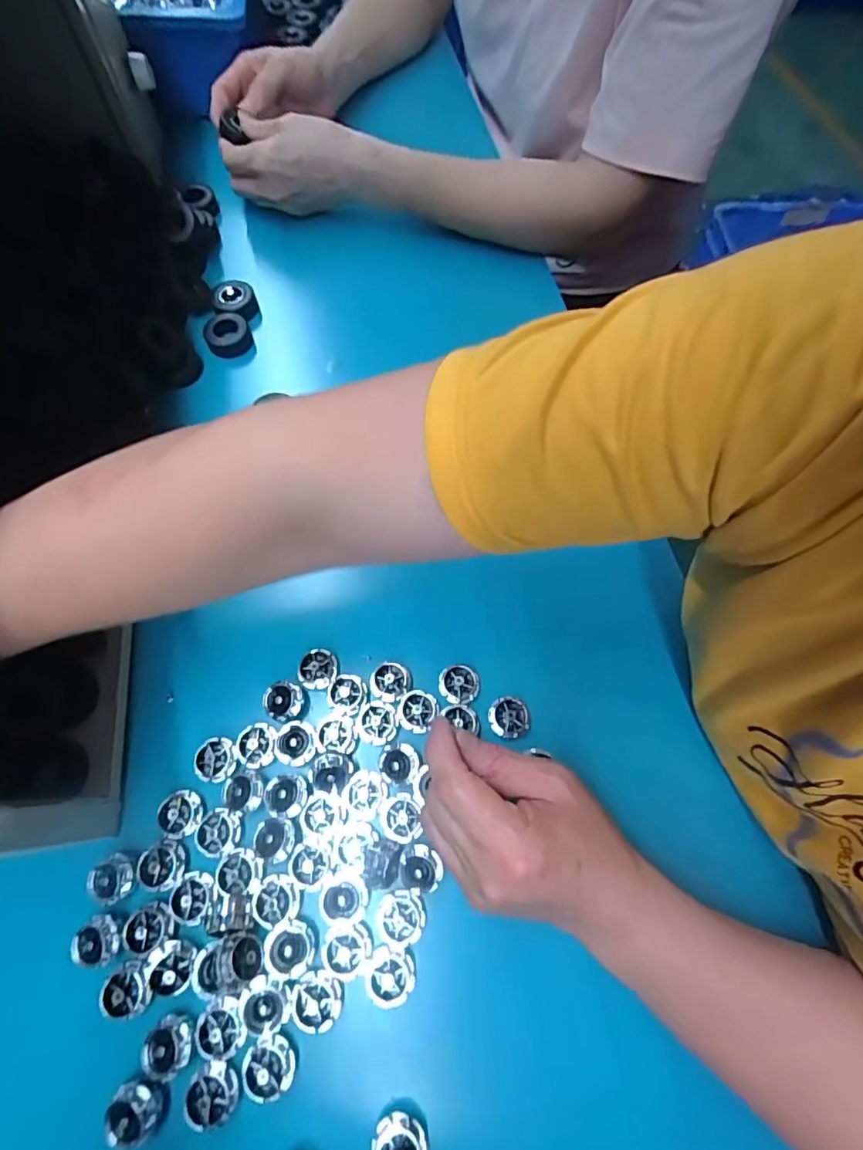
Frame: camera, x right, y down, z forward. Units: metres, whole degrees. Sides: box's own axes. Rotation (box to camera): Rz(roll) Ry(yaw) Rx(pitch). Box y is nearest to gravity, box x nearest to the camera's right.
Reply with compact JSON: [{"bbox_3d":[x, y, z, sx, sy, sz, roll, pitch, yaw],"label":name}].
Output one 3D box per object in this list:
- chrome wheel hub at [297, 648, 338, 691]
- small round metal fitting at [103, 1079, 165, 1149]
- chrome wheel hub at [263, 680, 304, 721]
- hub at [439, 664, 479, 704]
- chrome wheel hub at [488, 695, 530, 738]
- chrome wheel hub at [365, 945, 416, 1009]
[{"bbox_3d":[-0.074,0.060,0.342,0.024,0.004,0.026,-1,66,-3],"label":"chrome wheel hub"},{"bbox_3d":[-0.142,0.258,0.253,0.023,0.007,0.024,1,66,-2],"label":"small round metal fitting"},{"bbox_3d":[-0.092,0.078,0.329,0.023,0.008,0.022,1,66,-2],"label":"chrome wheel hub"},{"bbox_3d":[0.018,0.068,0.333,0.025,0.006,0.024,1,66,-2],"label":"hub"},{"bbox_3d":[0.048,0.088,0.327,0.026,0.005,0.024,1,66,-2],"label":"chrome wheel hub"},{"bbox_3d":[-0.021,0.210,0.275,0.025,0.005,0.025,1,66,-2],"label":"chrome wheel hub"}]

